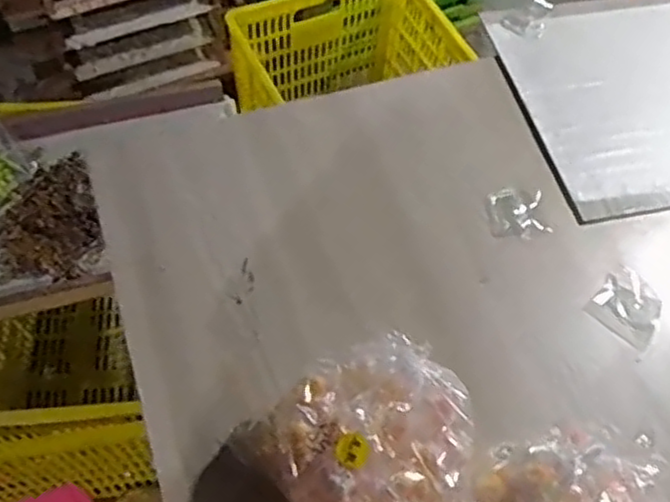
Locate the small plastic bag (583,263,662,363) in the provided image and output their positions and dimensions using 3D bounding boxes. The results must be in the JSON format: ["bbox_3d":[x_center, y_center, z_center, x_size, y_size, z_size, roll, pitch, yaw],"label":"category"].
[{"bbox_3d":[0.353,0.068,0.839,0.080,0.020,0.088,-37,68,-22],"label":"small plastic bag"}]

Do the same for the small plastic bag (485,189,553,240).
[{"bbox_3d":[0.235,-0.049,0.917,0.077,0.006,0.071,-5,60,-7],"label":"small plastic bag"}]

